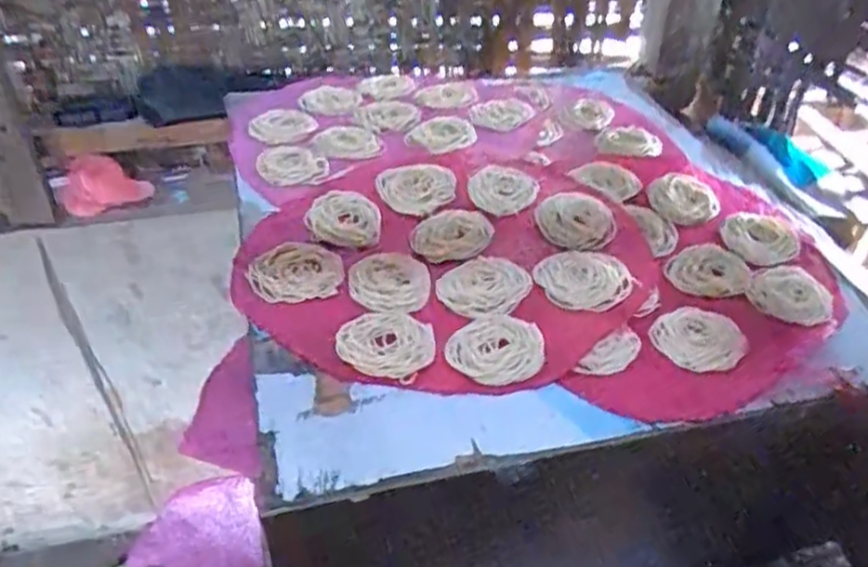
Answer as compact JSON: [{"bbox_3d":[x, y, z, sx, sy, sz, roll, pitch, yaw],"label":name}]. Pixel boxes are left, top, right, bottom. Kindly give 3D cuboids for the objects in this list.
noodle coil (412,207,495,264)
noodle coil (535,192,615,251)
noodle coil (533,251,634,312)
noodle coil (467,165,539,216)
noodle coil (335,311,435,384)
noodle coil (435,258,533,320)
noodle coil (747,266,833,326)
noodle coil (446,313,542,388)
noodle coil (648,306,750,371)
[{"bbox_3d":[0.017,-0.046,0.664,0.063,0.009,0.090,25,48,22],"label":"noodle coil"},{"bbox_3d":[0.137,-0.058,0.676,0.072,0.014,0.076,1,43,-1],"label":"noodle coil"},{"bbox_3d":[0.131,-0.005,0.608,0.086,0.007,0.070,-16,46,-19],"label":"noodle coil"},{"bbox_3d":[0.069,-0.096,0.715,0.068,0.011,0.071,1,43,-1],"label":"noodle coil"},{"bbox_3d":[-0.036,0.046,0.548,0.073,0.005,0.067,1,43,-1],"label":"noodle coil"},{"bbox_3d":[0.043,0.001,0.603,0.070,0.011,0.072,1,43,-1],"label":"noodle coil"},{"bbox_3d":[0.310,0.009,0.615,0.063,0.008,0.065,1,43,-1],"label":"noodle coil"},{"bbox_3d":[0.049,0.049,0.548,0.069,0.006,0.068,1,43,-1],"label":"noodle coil"},{"bbox_3d":[0.211,0.044,0.566,0.073,0.004,0.068,1,43,-1],"label":"noodle coil"}]

